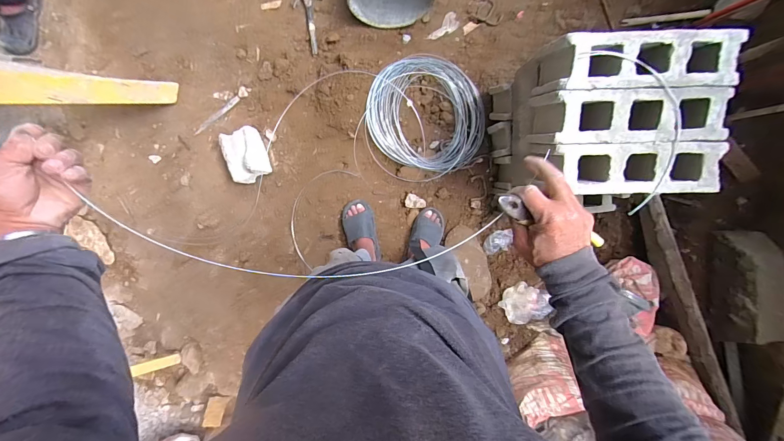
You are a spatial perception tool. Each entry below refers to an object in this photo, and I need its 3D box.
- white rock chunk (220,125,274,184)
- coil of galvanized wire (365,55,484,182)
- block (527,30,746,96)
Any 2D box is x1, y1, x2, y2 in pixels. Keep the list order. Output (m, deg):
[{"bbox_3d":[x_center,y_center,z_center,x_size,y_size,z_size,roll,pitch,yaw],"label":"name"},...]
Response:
[{"bbox_3d":[-0.577,-0.257,1.343,0.140,0.104,0.209,-19,97,3],"label":"white rock chunk"},{"bbox_3d":[0.131,-0.387,1.306,0.478,0.061,0.454,-1,92,-22],"label":"coil of galvanized wire"},{"bbox_3d":[0.595,-0.381,0.862,0.414,0.182,0.129,0,98,1],"label":"block"}]

